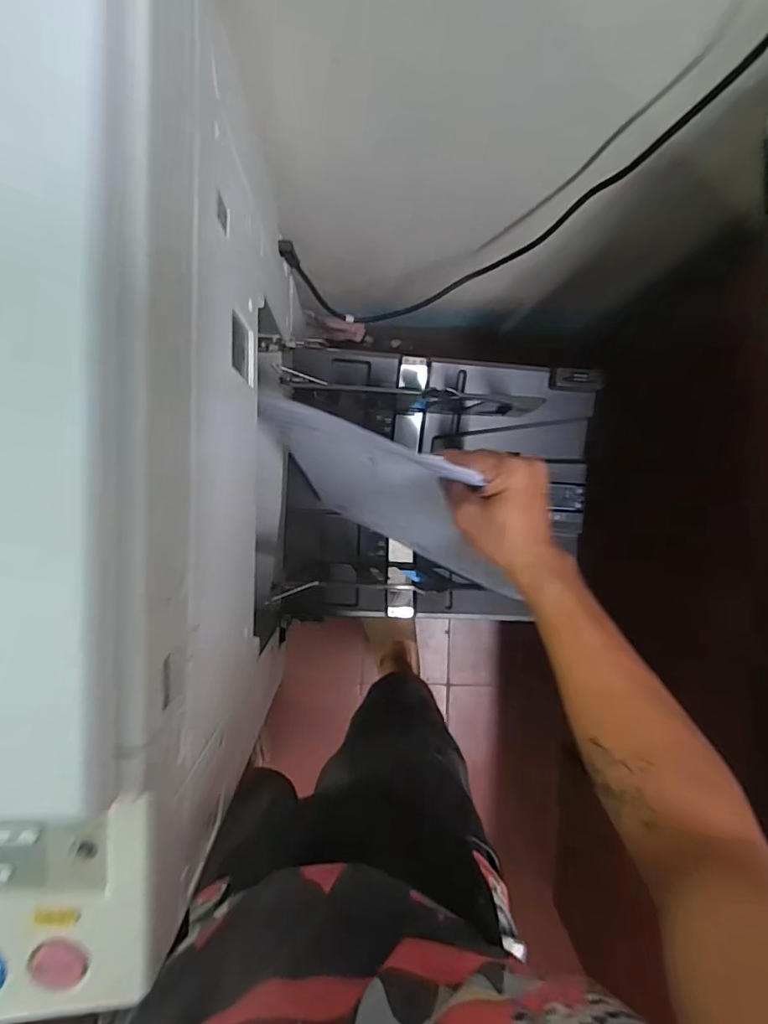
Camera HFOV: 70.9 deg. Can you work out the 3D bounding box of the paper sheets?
[{"bbox_3d":[-0.007,-0.026,0.597,0.294,0.210,0.016,23,62,36],"label":"paper sheets"}]

